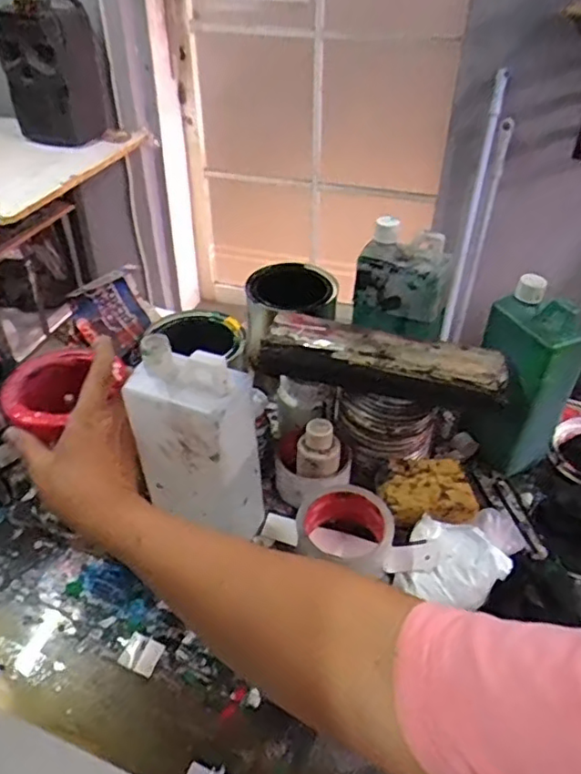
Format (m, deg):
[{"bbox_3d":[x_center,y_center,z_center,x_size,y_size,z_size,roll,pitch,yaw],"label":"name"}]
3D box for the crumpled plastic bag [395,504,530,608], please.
[{"bbox_3d":[0.161,0.169,0.568,0.119,0.054,0.091,2,40,1],"label":"crumpled plastic bag"}]

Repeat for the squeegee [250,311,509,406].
[{"bbox_3d":[0.094,-0.031,0.622,0.248,0.037,0.065,13,42,14],"label":"squeegee"}]

